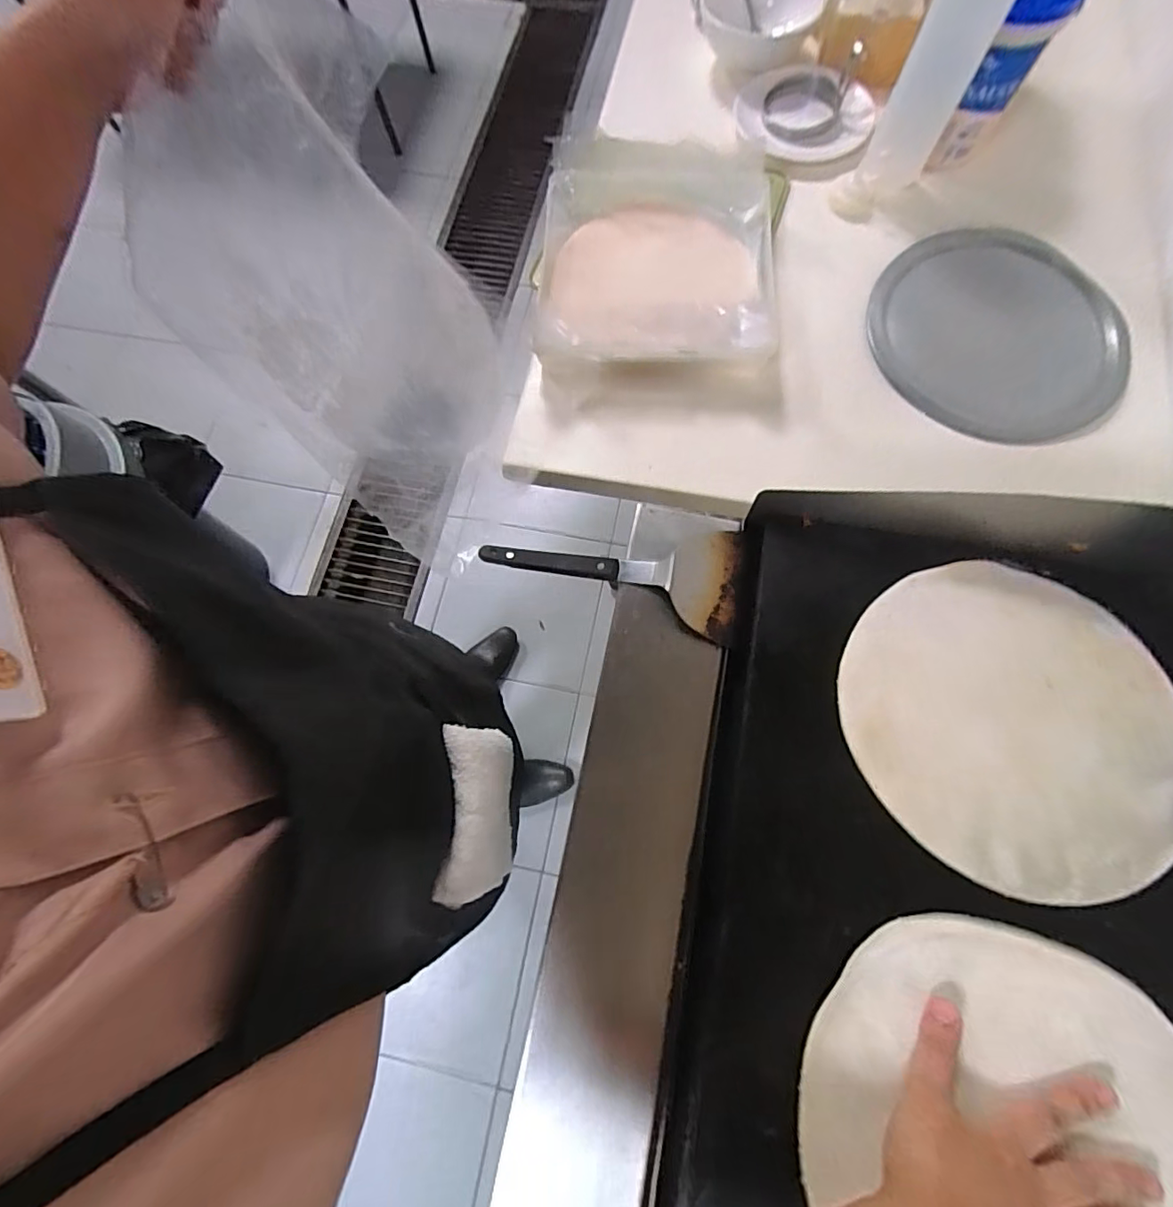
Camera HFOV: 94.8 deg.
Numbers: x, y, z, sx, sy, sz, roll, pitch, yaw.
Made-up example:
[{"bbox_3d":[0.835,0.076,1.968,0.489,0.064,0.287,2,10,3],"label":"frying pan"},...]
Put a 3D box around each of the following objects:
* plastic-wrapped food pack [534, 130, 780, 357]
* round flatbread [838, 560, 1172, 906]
[{"bbox_3d":[0.092,-0.448,0.695,0.289,0.065,0.312,-1,73,2],"label":"plastic-wrapped food pack"},{"bbox_3d":[0.325,0.087,0.411,0.246,0.009,0.234,-1,74,2],"label":"round flatbread"}]

